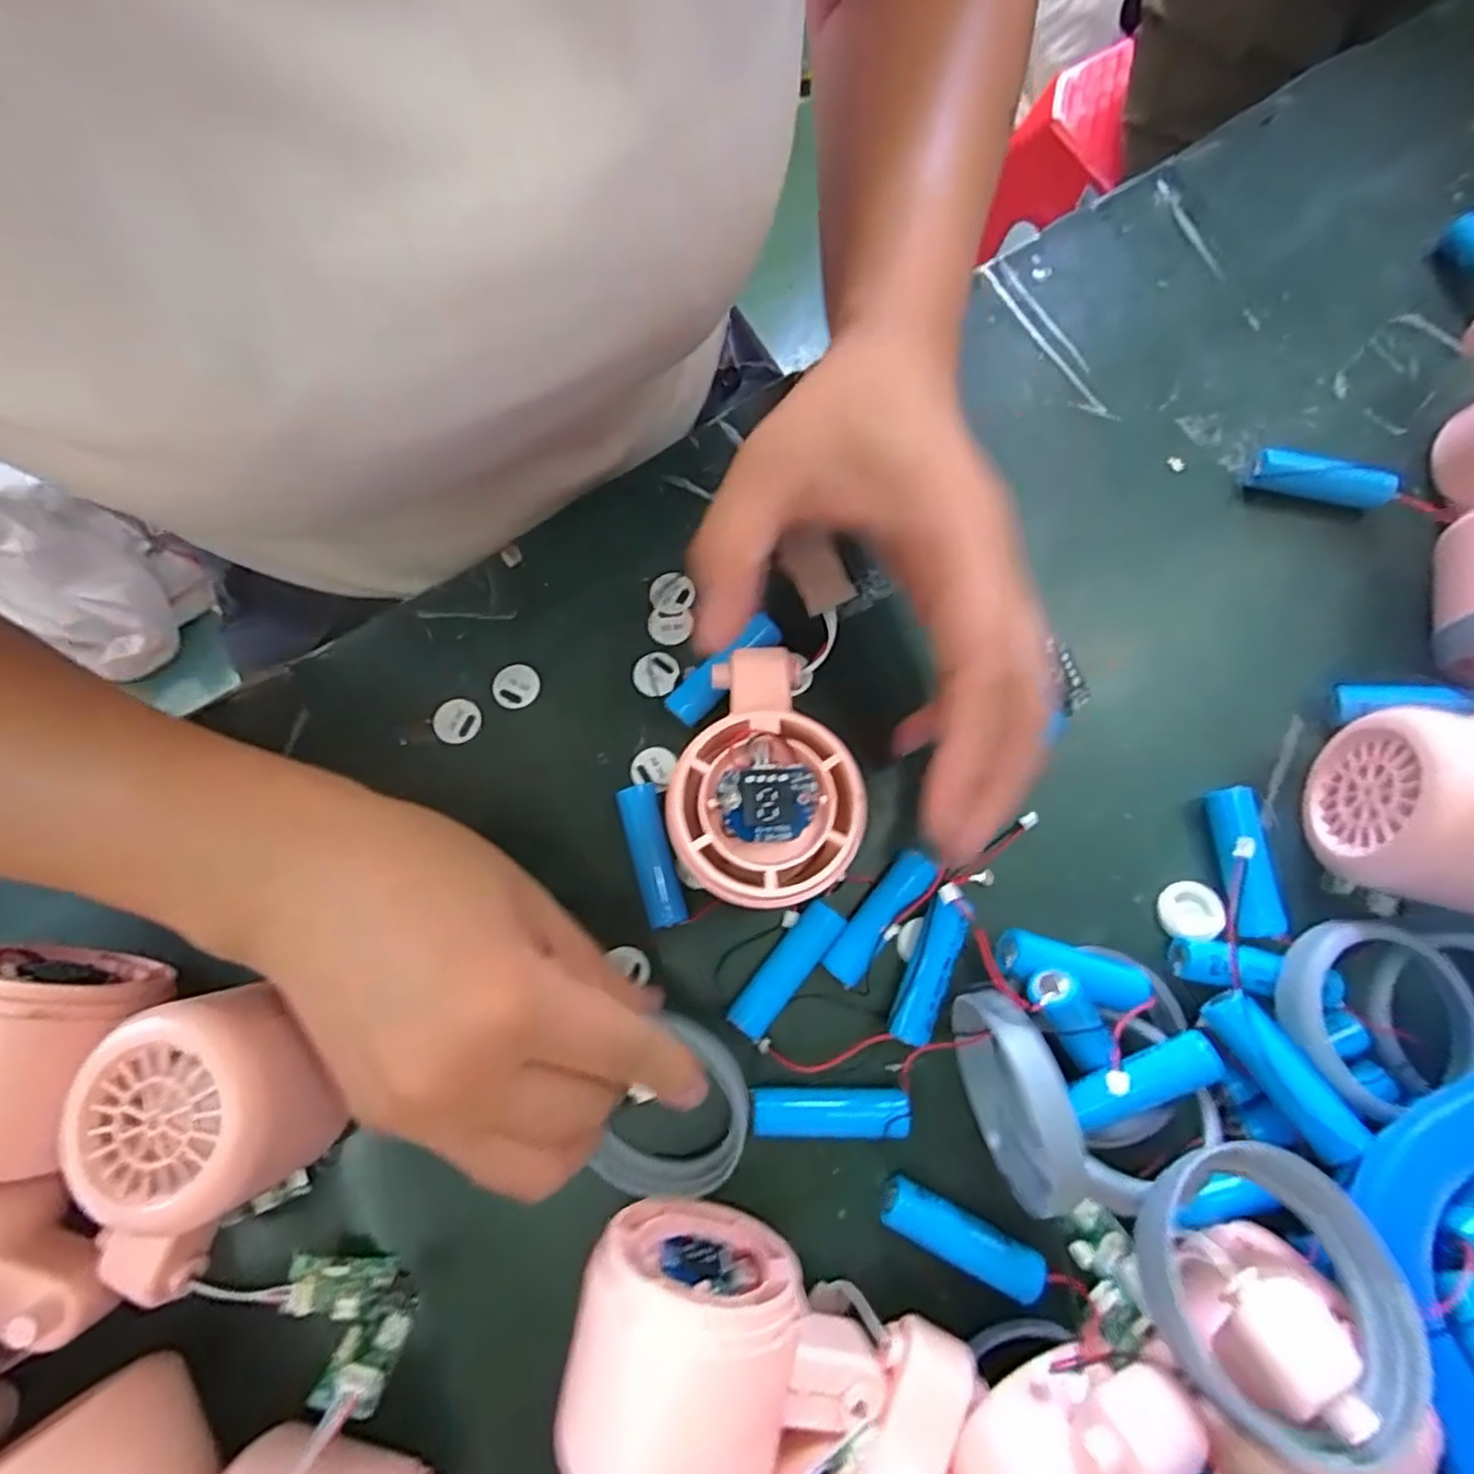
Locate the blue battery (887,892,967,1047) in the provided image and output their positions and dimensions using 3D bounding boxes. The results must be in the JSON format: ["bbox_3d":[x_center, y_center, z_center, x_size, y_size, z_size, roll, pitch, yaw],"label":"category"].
[{"bbox_3d":[0.063,0.078,0.232,0.014,0.013,0.046,20,78,5],"label":"blue battery"}]

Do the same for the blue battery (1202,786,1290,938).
[{"bbox_3d":[0.173,0.043,0.239,0.013,0.014,0.049,-2,78,0],"label":"blue battery"}]

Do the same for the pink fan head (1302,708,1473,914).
[{"bbox_3d":[0.223,0.017,0.212,0.051,0.070,0.070,10,78,2],"label":"pink fan head"}]

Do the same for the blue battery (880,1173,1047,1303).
[{"bbox_3d":[0.070,0.155,0.218,0.051,0.012,0.016,26,79,6],"label":"blue battery"}]

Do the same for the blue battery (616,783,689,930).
[{"bbox_3d":[-0.030,0.041,0.243,0.014,0.011,0.049,-16,78,-3],"label":"blue battery"}]

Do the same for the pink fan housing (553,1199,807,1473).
[{"bbox_3d":[-0.009,0.169,0.192,0.075,0.054,0.054,13,78,3],"label":"pink fan housing"}]

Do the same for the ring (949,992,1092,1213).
[{"bbox_3d":[0.080,0.104,0.204,0.011,0.059,0.057,-10,78,-2],"label":"ring"}]

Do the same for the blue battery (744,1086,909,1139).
[{"bbox_3d":[0.030,0.120,0.225,0.049,0.016,0.014,-2,78,0],"label":"blue battery"}]

